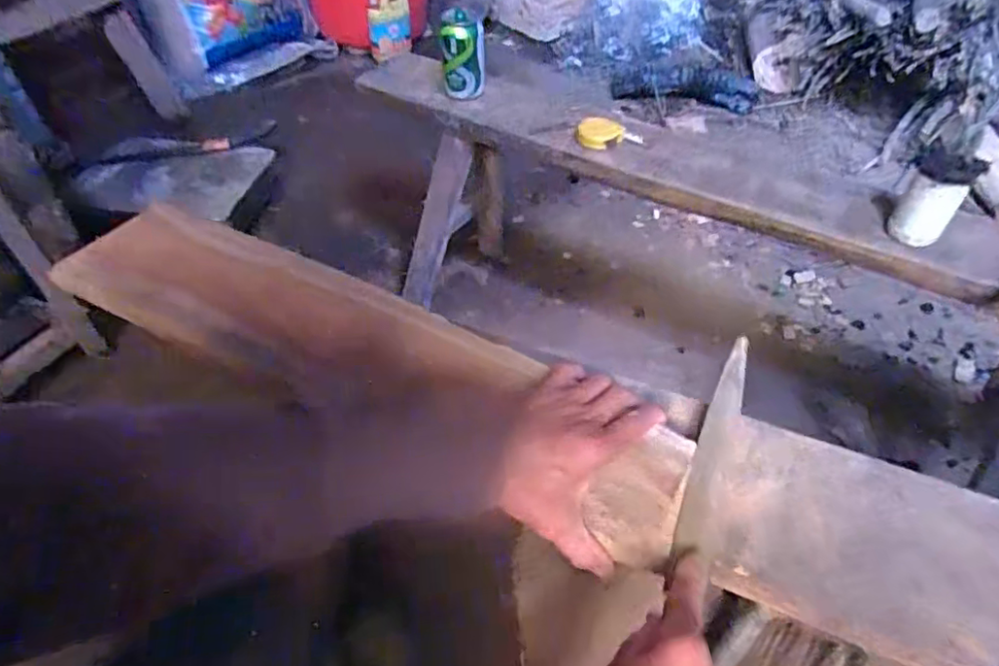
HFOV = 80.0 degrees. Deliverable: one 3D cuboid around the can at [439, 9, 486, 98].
[{"bbox_3d":[-0.055,-0.414,0.891,0.061,0.127,0.065,1,48,-1],"label":"can"}]

